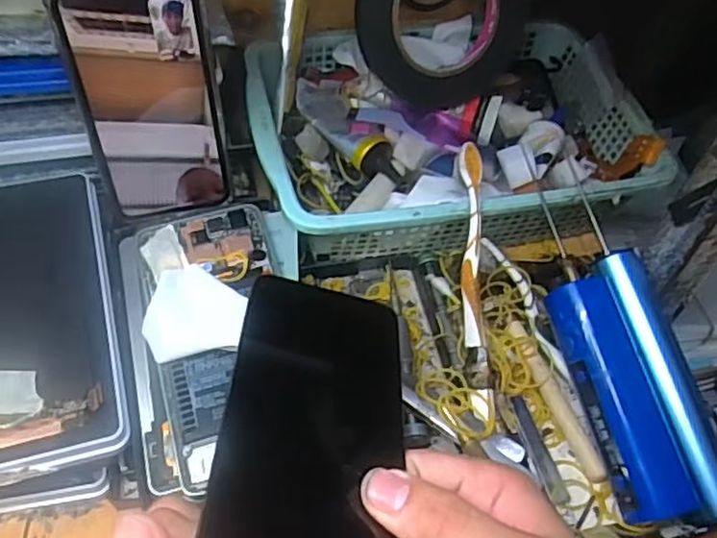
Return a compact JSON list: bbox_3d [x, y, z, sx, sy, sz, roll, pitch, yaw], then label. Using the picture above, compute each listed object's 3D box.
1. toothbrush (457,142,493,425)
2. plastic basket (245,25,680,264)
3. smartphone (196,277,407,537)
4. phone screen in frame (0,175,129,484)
[{"bbox_3d":[0.068,0.004,0.391,0.011,0.018,0.161,1,80,-6],"label":"toothbrush"},{"bbox_3d":[0.063,-0.095,0.478,0.271,0.061,0.191,-8,53,-12],"label":"plastic basket"},{"bbox_3d":[-0.016,0.057,0.270,0.072,0.005,0.148,15,38,-11],"label":"smartphone"},{"bbox_3d":[-0.181,0.022,0.349,0.096,0.018,0.175,-11,54,-15],"label":"phone screen in frame"}]

